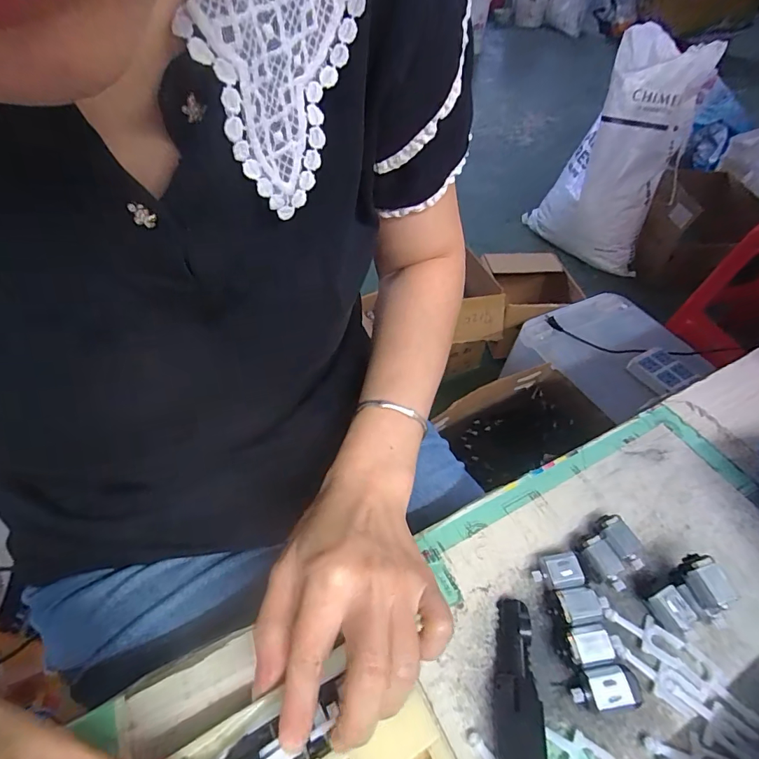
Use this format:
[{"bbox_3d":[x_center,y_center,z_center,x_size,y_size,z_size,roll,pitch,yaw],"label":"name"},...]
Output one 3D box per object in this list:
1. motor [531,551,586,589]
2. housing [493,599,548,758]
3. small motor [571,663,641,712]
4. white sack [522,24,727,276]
[{"bbox_3d":[0.108,0.119,0.264,0.026,0.017,0.019,-4,50,-5],"label":"motor"},{"bbox_3d":[0.070,0.175,0.217,0.021,0.015,0.118,8,50,5],"label":"housing"},{"bbox_3d":[0.117,0.162,0.227,0.030,0.017,0.019,-2,50,-4],"label":"small motor"},{"bbox_3d":[0.792,-0.742,1.482,0.361,0.637,0.392,8,50,4],"label":"white sack"}]

